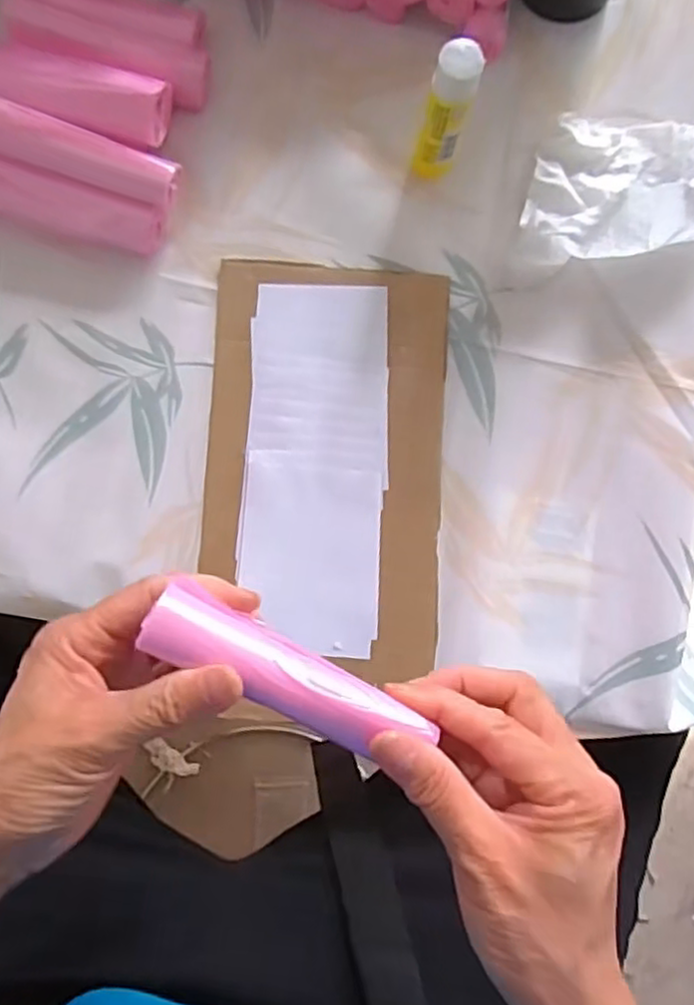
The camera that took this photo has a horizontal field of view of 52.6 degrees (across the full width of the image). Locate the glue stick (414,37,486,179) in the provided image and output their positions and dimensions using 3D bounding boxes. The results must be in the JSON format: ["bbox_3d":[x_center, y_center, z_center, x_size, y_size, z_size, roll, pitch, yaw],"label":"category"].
[{"bbox_3d":[0.058,-0.223,0.406,0.025,0.093,0.020,18,84,-1],"label":"glue stick"}]

